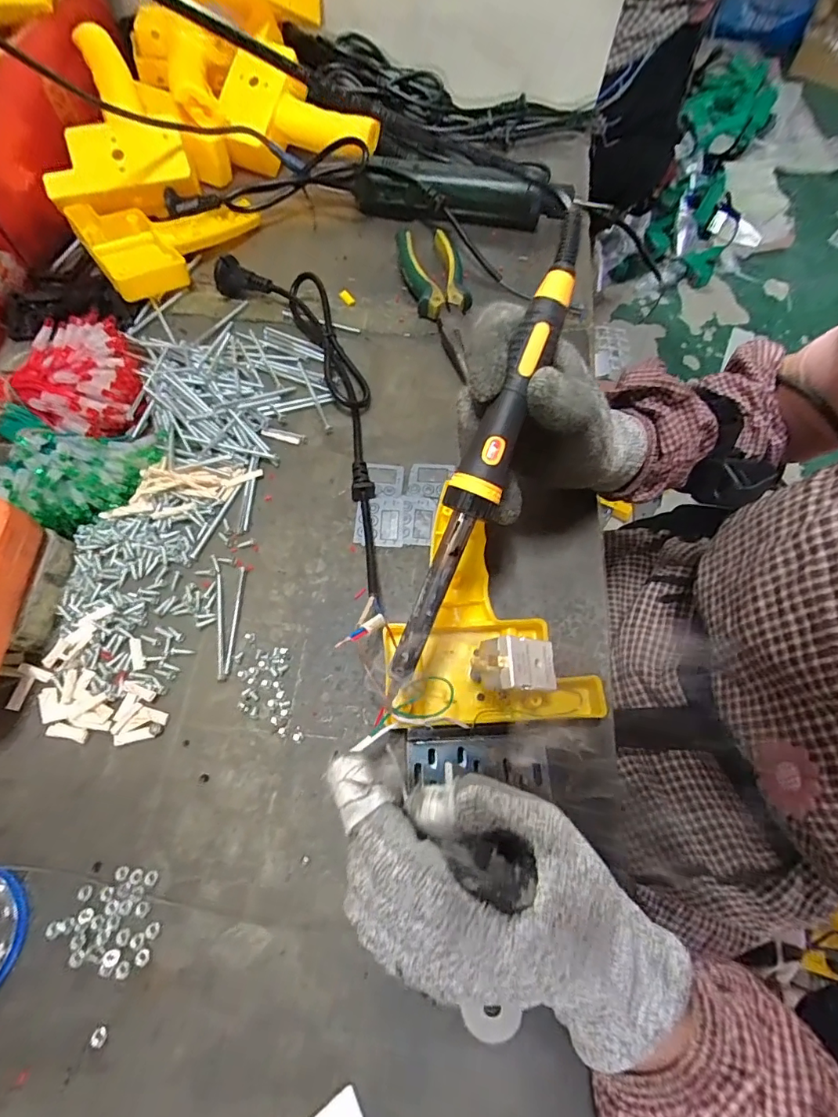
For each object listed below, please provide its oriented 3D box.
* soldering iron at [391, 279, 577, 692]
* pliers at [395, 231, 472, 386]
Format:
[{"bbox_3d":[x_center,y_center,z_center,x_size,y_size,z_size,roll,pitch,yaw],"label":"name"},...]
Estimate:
[{"bbox_3d":[0.028,-0.036,0.227,0.021,0.016,0.197,23,95,8],"label":"soldering iron"},{"bbox_3d":[0.019,-0.236,0.434,0.055,0.025,0.166,-9,67,-6],"label":"pliers"}]

